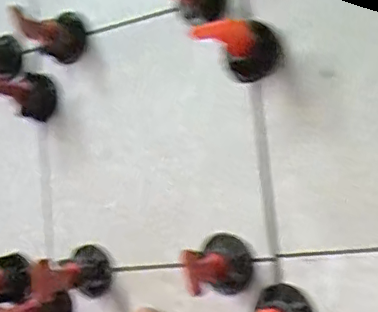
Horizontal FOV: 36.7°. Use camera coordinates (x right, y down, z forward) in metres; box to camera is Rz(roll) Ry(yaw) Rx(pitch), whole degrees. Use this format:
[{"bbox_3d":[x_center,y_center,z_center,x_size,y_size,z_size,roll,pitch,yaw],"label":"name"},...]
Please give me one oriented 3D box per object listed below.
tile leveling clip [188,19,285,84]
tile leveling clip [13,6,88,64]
[{"bbox_3d":[0.021,-0.060,0.295,0.057,0.026,0.024,20,-22,-40],"label":"tile leveling clip"},{"bbox_3d":[-0.085,-0.076,0.351,0.027,0.026,0.040,-8,-7,16],"label":"tile leveling clip"}]

